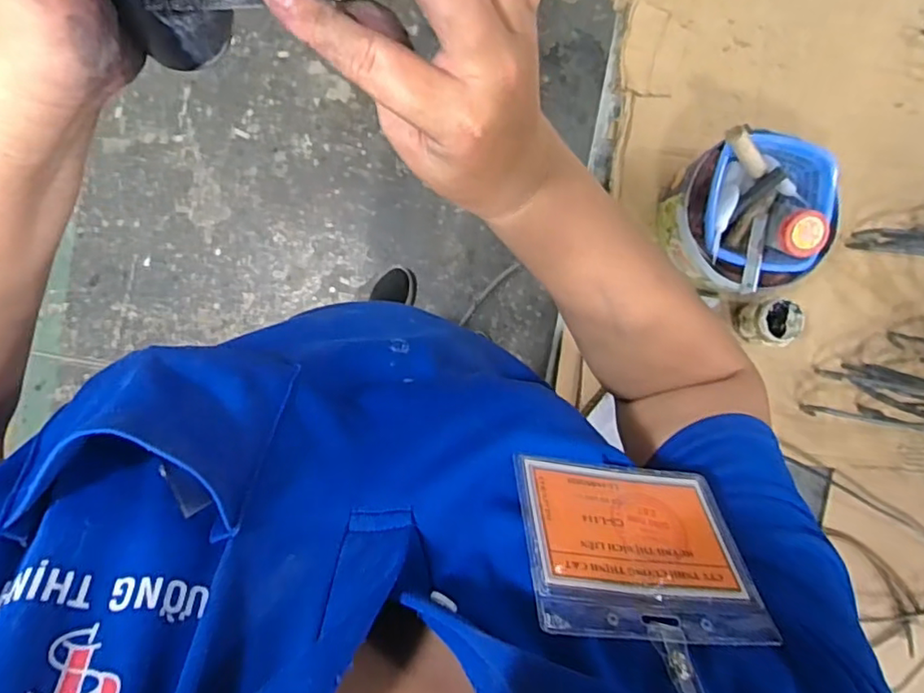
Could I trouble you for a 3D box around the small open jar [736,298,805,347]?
[{"bbox_3d":[0.379,-0.033,0.750,0.064,0.066,0.059,0,93,1],"label":"small open jar"}]

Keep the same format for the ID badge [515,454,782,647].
[{"bbox_3d":[0.074,0.084,0.258,0.097,0.084,0.004,9,130,-11],"label":"ID badge"}]

